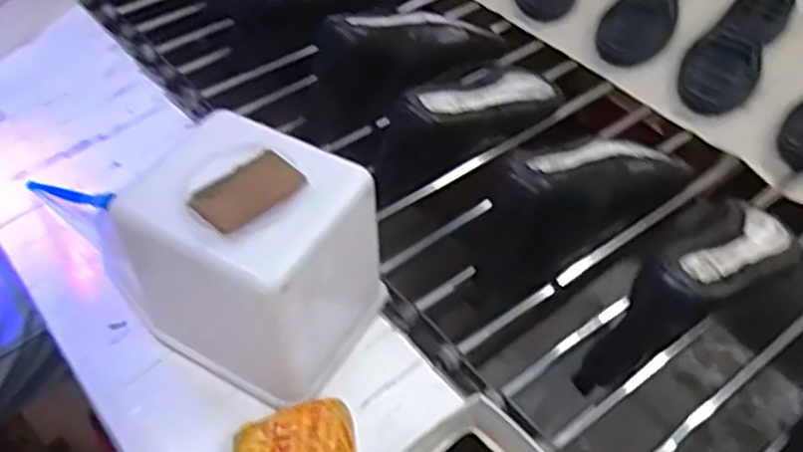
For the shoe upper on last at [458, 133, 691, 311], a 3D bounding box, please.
[{"bbox_3d":[0.168,-0.033,0.717,0.266,0.109,0.085,-30,56,-23],"label":"shoe upper on last"}]

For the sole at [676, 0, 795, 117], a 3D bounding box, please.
[{"bbox_3d":[0.425,-0.234,0.938,0.087,0.027,0.268,26,54,20],"label":"sole"}]

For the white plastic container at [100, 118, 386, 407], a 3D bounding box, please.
[{"bbox_3d":[-0.114,0.029,0.579,0.155,0.181,0.135,25,54,20],"label":"white plastic container"}]

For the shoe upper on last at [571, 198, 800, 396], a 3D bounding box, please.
[{"bbox_3d":[0.266,0.049,0.644,0.253,0.117,0.078,-36,58,-27],"label":"shoe upper on last"}]

